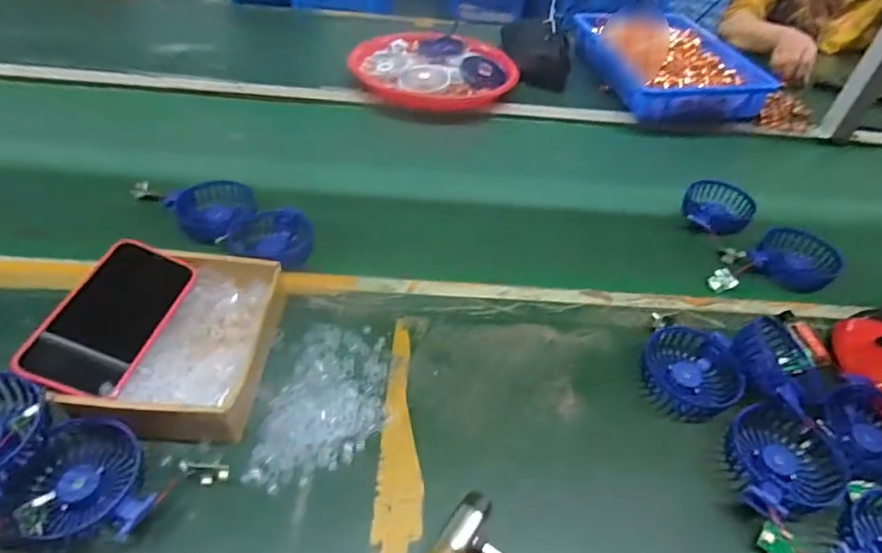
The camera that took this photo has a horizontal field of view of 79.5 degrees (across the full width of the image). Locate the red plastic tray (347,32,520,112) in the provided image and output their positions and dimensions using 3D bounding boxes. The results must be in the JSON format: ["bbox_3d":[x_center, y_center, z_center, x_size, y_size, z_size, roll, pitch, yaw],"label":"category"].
[{"bbox_3d":[-0.014,-0.374,0.968,0.296,0.049,0.215,0,44,-7],"label":"red plastic tray"}]

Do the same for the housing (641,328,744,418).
[{"bbox_3d":[0.243,0.091,0.520,0.090,0.035,0.086,5,44,-2],"label":"housing"}]

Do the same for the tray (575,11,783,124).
[{"bbox_3d":[0.429,-0.416,1.032,0.248,0.073,0.364,-5,45,-12],"label":"tray"}]

